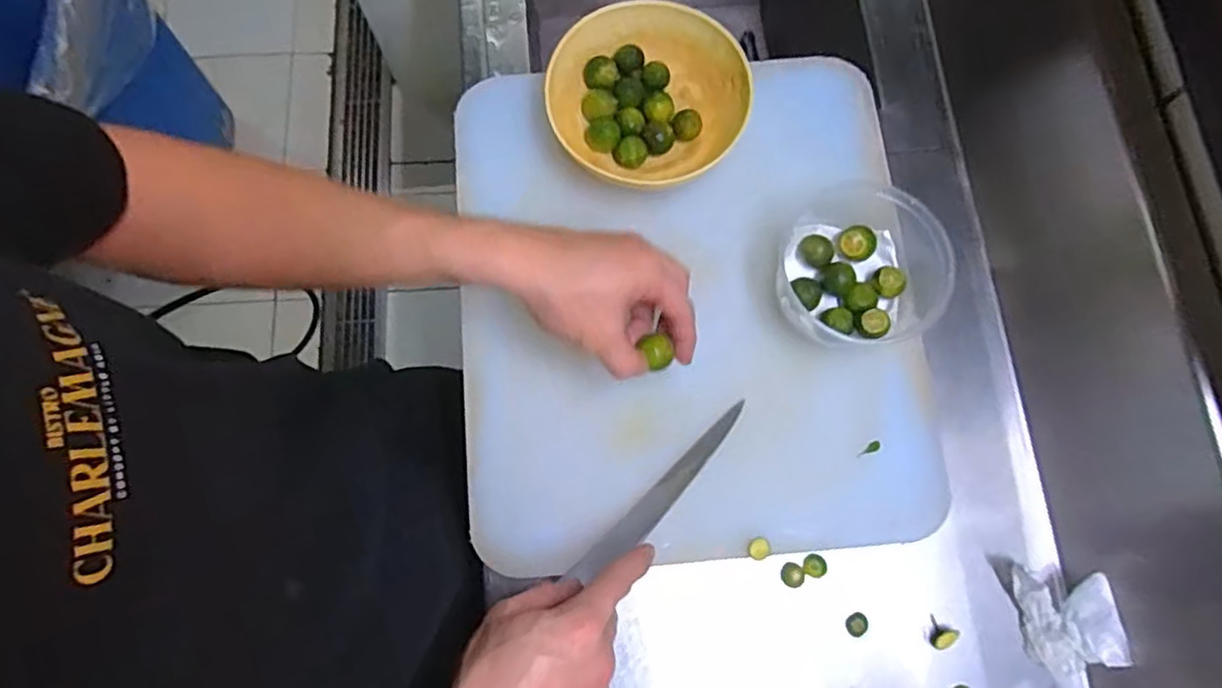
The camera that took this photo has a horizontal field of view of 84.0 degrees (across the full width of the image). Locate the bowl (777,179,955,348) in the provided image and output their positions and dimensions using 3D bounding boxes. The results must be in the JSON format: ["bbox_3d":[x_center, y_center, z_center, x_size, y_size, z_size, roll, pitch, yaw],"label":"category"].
[{"bbox_3d":[0.183,-0.059,0.489,0.108,0.061,0.112,0,75,-1],"label":"bowl"}]

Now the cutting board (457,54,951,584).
[{"bbox_3d":[0.059,-0.036,0.516,0.338,0.027,0.377,-4,75,-2],"label":"cutting board"}]

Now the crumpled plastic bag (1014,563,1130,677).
[{"bbox_3d":[0.313,0.187,0.465,0.047,0.042,0.069,-12,76,-4],"label":"crumpled plastic bag"}]

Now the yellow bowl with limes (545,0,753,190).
[{"bbox_3d":[0.029,-0.192,0.525,0.146,0.053,0.124,-17,76,-5],"label":"yellow bowl with limes"}]

